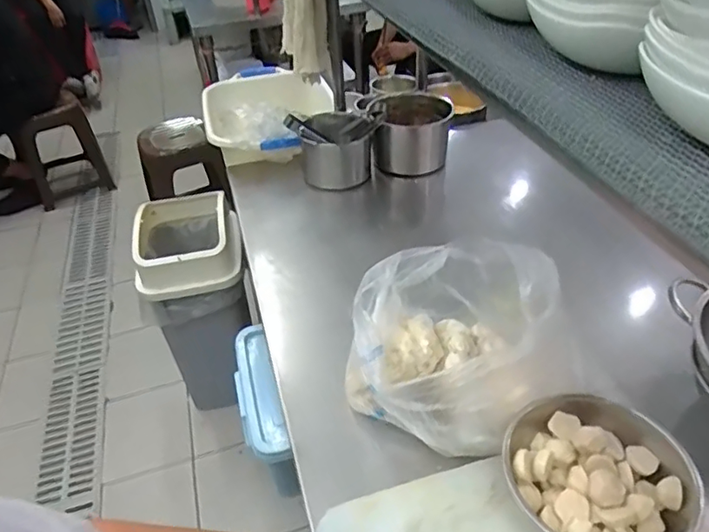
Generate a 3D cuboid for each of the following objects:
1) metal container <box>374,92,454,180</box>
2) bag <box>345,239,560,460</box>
[{"bbox_3d":[0.122,-0.261,1.152,0.143,0.136,0.138,5,40,11],"label":"metal container"},{"bbox_3d":[0.109,0.082,0.649,0.230,0.160,0.230,12,41,18],"label":"bag"}]

